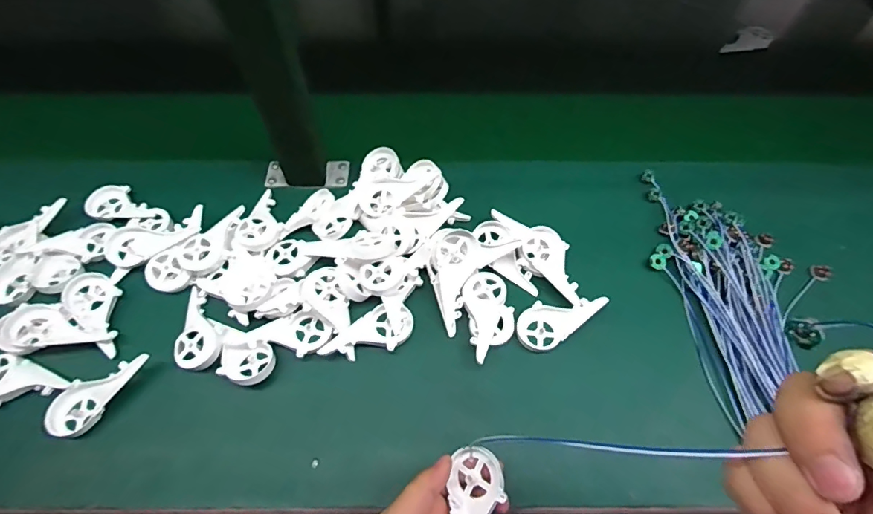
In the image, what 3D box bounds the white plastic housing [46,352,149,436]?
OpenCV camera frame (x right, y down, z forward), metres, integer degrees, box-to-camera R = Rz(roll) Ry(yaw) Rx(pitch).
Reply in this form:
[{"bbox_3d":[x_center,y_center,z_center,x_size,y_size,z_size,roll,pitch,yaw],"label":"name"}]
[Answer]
[{"bbox_3d":[-0.314,0.122,0.419,0.047,0.017,0.087,26,64,14],"label":"white plastic housing"}]

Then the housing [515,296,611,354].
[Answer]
[{"bbox_3d":[0.122,0.059,0.457,0.089,0.016,0.046,-34,65,-17],"label":"housing"}]

